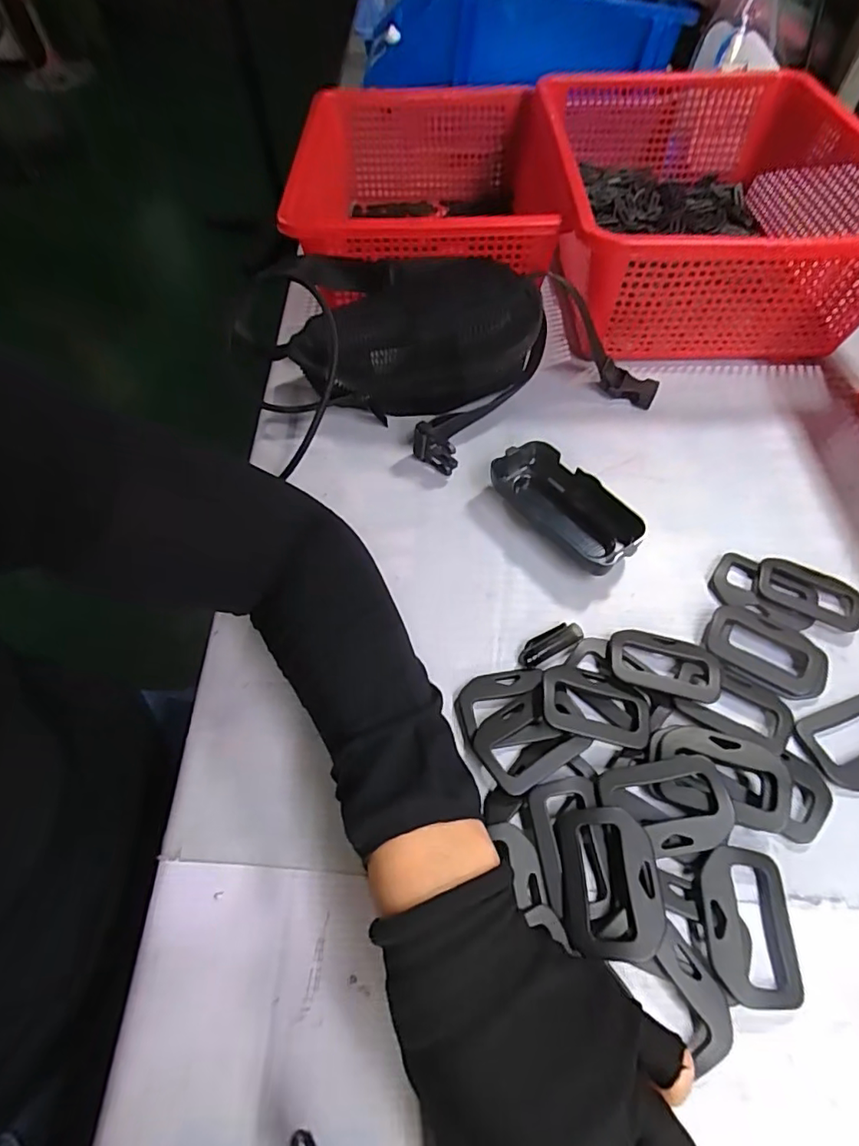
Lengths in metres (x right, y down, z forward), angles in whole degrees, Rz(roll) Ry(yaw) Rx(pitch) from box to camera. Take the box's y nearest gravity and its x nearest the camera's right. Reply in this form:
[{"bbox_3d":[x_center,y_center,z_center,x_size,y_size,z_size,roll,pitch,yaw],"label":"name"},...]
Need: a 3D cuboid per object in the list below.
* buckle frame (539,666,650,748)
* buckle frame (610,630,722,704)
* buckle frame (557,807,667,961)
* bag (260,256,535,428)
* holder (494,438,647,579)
[{"bbox_3d":[0.092,0.074,0.298,0.060,0.007,0.039,15,45,2],"label":"buckle frame"},{"bbox_3d":[0.137,0.052,0.315,0.060,0.006,0.043,13,44,11],"label":"buckle frame"},{"bbox_3d":[0.083,0.141,0.250,0.042,0.008,0.060,1,56,2],"label":"buckle frame"},{"bbox_3d":[-0.017,-0.189,0.433,0.187,0.079,0.115,-2,56,0],"label":"bag"},{"bbox_3d":[0.095,-0.045,0.374,0.048,0.024,0.109,-32,61,-18],"label":"holder"}]

